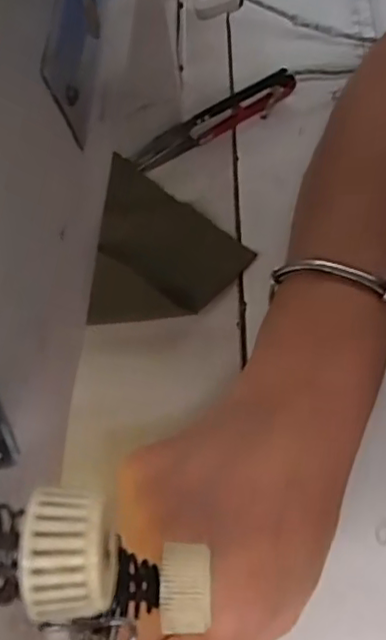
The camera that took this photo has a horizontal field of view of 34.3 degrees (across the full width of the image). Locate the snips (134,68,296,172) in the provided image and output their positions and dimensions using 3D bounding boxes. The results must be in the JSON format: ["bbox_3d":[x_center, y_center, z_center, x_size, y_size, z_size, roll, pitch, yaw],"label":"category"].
[{"bbox_3d":[0.013,-0.115,0.361,0.102,0.022,0.009,-28,65,-10],"label":"snips"}]

